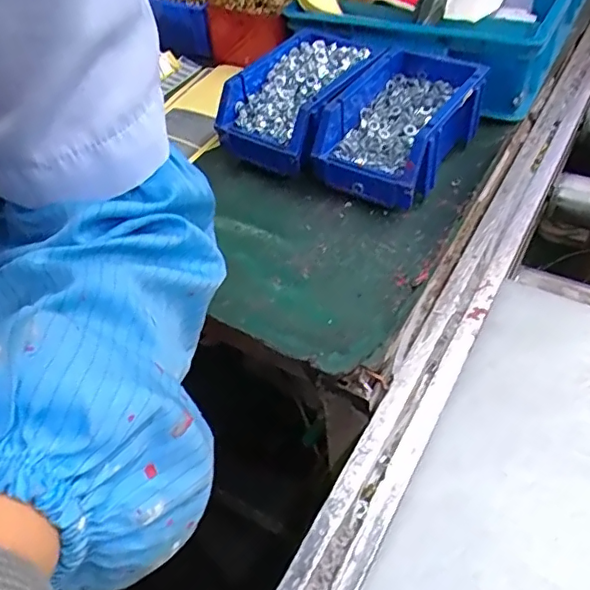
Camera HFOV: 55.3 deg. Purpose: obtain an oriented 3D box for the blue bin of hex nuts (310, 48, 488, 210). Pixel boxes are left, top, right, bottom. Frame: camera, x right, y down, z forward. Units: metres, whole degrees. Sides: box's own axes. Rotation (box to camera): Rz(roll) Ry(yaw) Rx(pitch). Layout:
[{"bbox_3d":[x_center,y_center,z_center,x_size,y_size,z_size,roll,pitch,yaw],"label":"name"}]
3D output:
[{"bbox_3d":[0.095,-0.156,0.522,0.114,0.063,0.155,23,54,24],"label":"blue bin of hex nuts"}]

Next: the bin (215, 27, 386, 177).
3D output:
[{"bbox_3d":[0.001,-0.193,0.562,0.104,0.066,0.158,25,55,26],"label":"bin"}]

